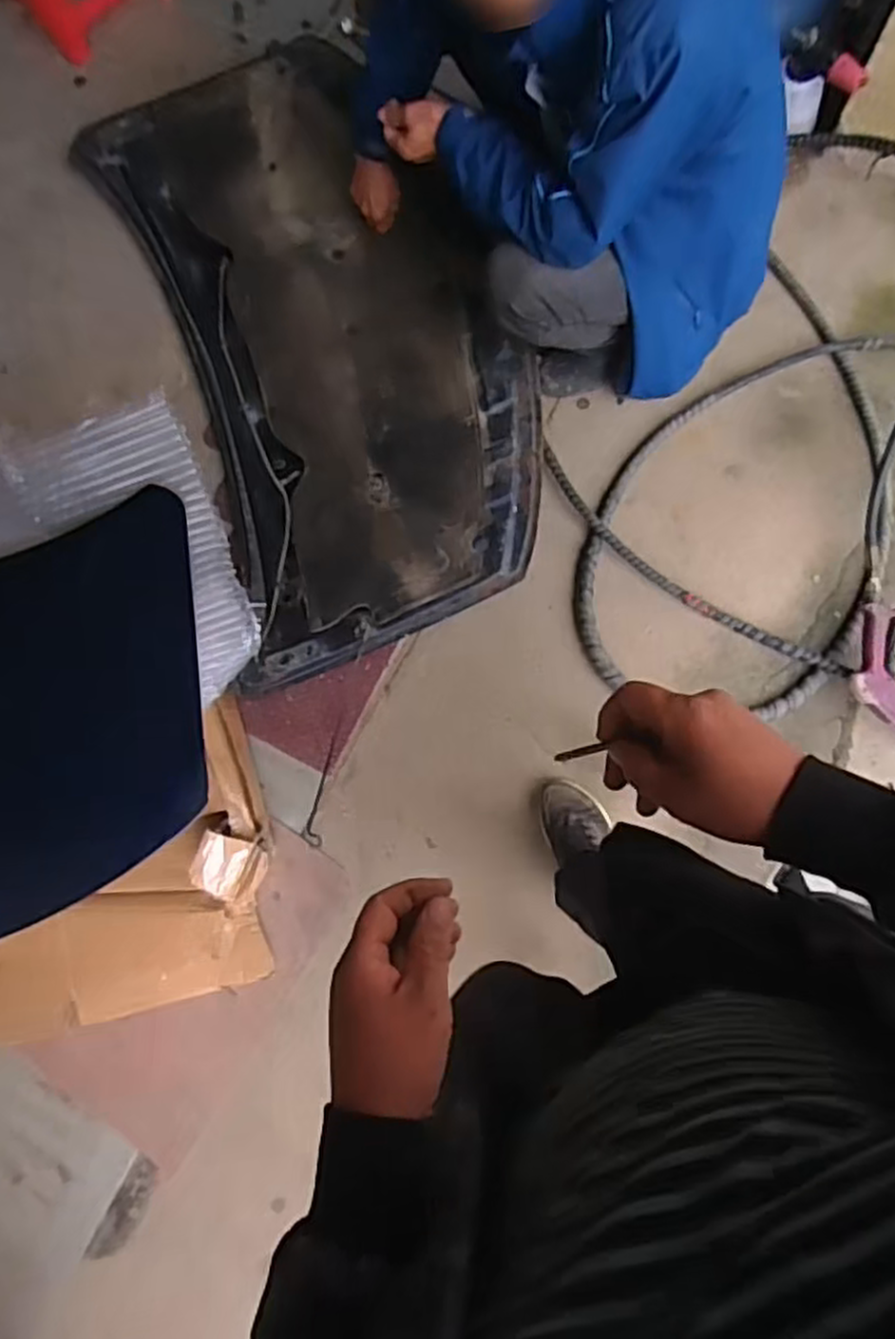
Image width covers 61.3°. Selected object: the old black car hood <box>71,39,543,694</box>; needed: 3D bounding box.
[{"bbox_3d":[-0.232,-0.653,1.489,0.664,0.144,1.232,-17,86,1],"label":"old black car hood"}]

